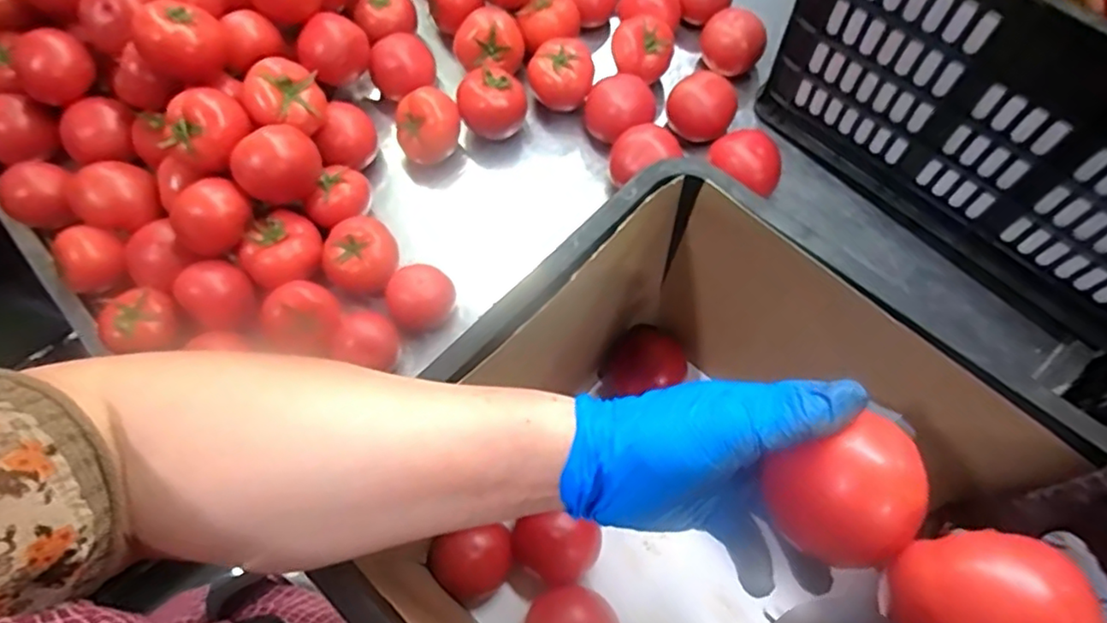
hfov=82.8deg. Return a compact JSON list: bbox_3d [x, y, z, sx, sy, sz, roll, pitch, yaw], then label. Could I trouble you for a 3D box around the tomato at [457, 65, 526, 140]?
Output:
[{"bbox_3d":[-0.067,-0.234,0.696,0.076,0.055,0.062,9,68,2],"label":"tomato"}]

